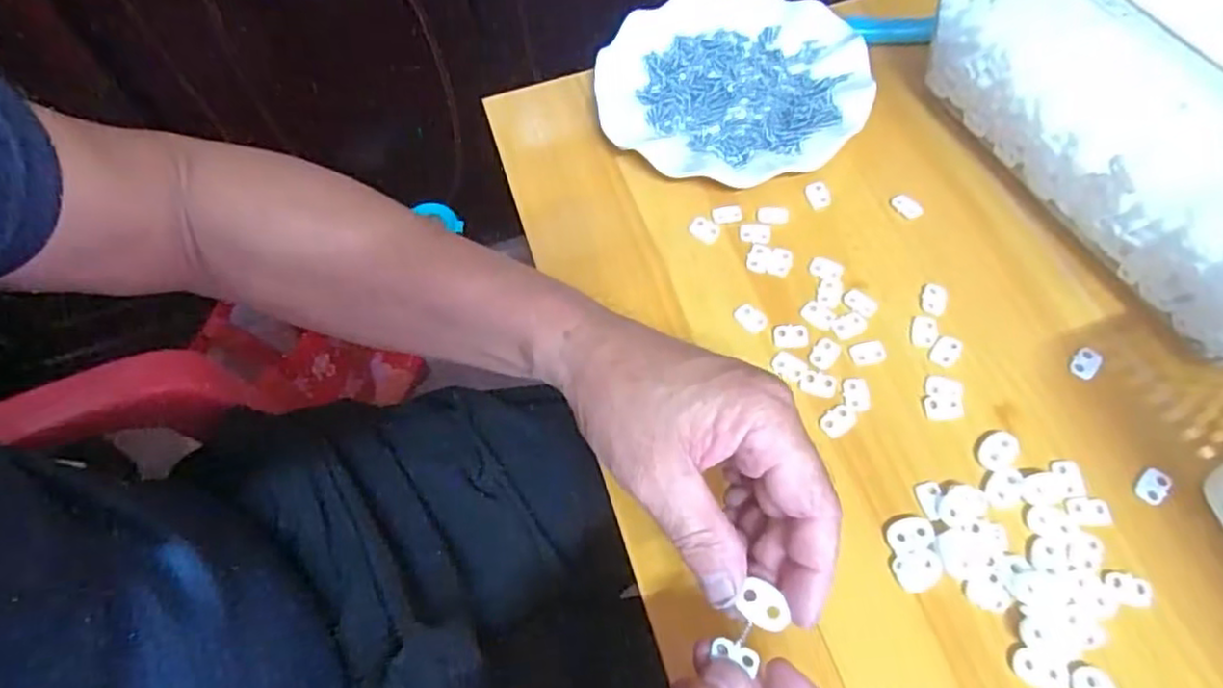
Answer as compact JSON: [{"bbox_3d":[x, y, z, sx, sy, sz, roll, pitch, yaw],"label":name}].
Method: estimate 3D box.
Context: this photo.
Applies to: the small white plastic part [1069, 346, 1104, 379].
[{"bbox_3d":[0.261,0.010,0.384,0.013,0.004,0.019,28,67,18],"label":"small white plastic part"}]

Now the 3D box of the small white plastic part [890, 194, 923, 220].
[{"bbox_3d":[0.187,-0.087,0.442,0.012,0.004,0.019,-40,66,-16],"label":"small white plastic part"}]

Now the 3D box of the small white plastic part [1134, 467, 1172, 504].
[{"bbox_3d":[0.272,0.071,0.349,0.013,0.004,0.019,39,71,22],"label":"small white plastic part"}]

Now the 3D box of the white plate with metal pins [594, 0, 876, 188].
[{"bbox_3d":[0.084,-0.182,0.491,0.180,0.023,0.169,-2,62,3],"label":"white plate with metal pins"}]

